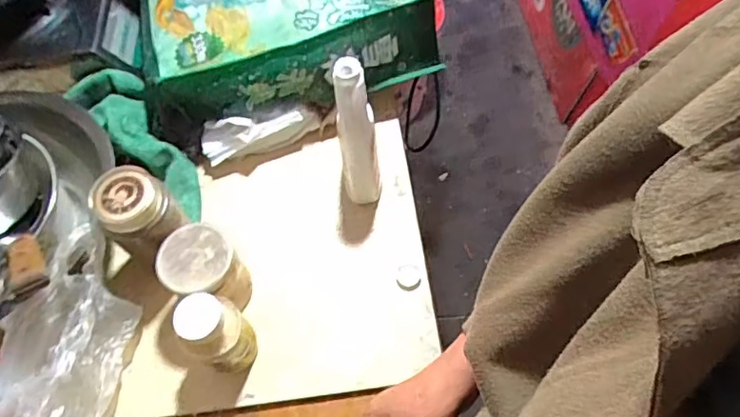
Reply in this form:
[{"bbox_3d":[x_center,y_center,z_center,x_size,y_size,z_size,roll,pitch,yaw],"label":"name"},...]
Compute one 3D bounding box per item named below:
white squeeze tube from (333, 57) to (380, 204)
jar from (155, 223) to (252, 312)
[{"bbox_3d":[-0.014,-0.082,0.675,0.050,0.220,0.062,-5,61,-3],"label":"white squeeze tube"},{"bbox_3d":[-0.189,0.081,0.653,0.081,0.111,0.087,0,61,0],"label":"jar"}]

